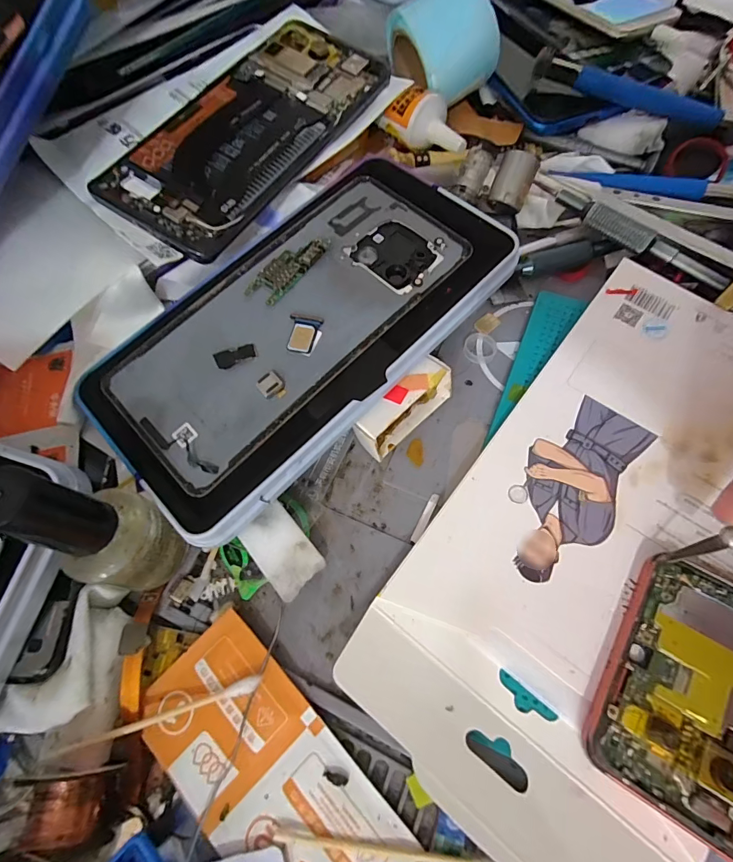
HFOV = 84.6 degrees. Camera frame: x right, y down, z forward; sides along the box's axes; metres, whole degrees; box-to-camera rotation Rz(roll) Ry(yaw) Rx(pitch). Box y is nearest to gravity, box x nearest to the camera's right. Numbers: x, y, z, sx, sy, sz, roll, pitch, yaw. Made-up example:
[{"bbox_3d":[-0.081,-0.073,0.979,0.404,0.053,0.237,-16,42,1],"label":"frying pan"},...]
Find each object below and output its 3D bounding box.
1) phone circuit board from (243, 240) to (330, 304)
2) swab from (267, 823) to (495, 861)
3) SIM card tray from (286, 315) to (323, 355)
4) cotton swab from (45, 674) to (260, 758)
[{"bbox_3d":[-0.036,-0.076,0.185,0.016,0.005,0.042,35,72,17],"label":"phone circuit board"},{"bbox_3d":[0.005,0.133,0.127,0.073,0.004,0.004,5,66,5],"label":"swab"},{"bbox_3d":[-0.027,-0.042,0.172,0.014,0.004,0.019,3,66,5],"label":"SIM card tray"},{"bbox_3d":[-0.073,0.101,0.141,0.074,0.006,0.005,-18,66,-5],"label":"cotton swab"}]

